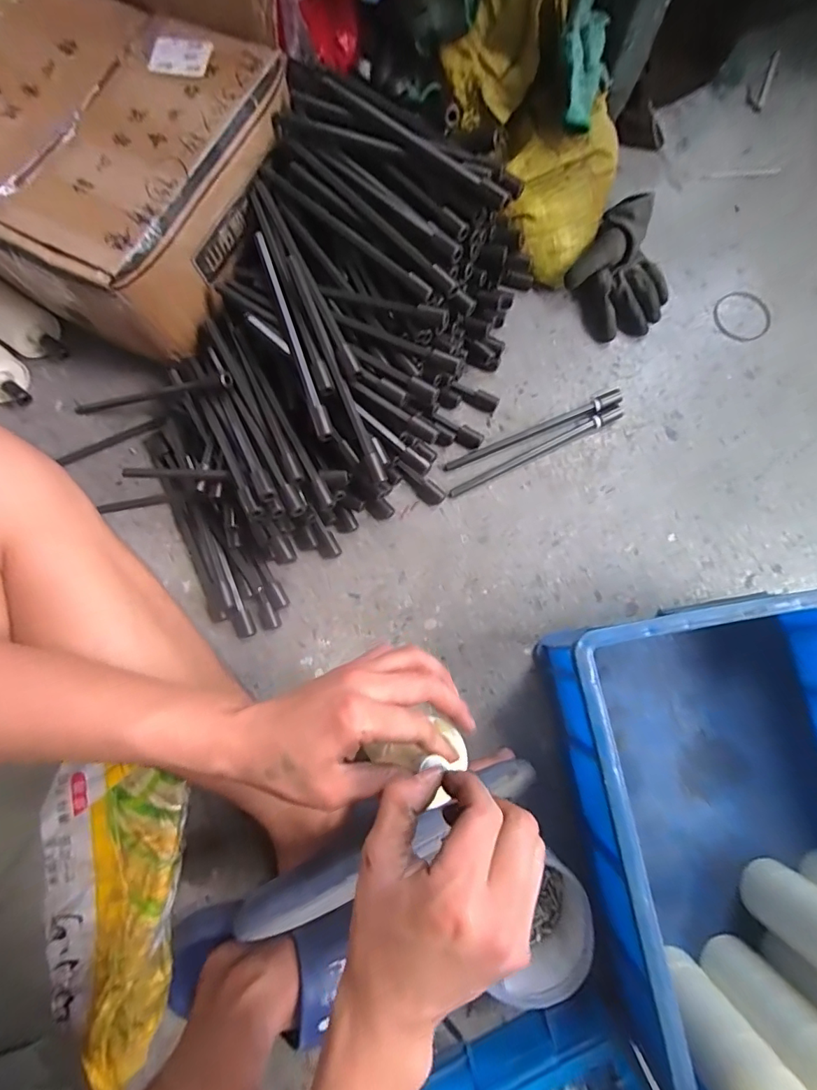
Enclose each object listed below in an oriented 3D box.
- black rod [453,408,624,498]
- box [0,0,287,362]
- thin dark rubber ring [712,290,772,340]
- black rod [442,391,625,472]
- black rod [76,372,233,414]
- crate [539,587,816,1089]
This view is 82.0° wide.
[{"bbox_3d":[0.157,-0.114,0.575,0.235,0.013,0.014,-25,80,-5],"label":"black rod"},{"bbox_3d":[-0.309,-0.439,0.454,0.312,0.250,0.362,22,80,4],"label":"box"},{"bbox_3d":[0.439,-0.301,0.618,0.072,0.004,0.071,-7,79,-2],"label":"thin dark rubber ring"},{"bbox_3d":[0.154,-0.141,0.576,0.235,0.011,0.016,-22,80,-4],"label":"black rod"},{"bbox_3d":[-0.300,-0.173,0.546,0.240,0.017,0.017,-1,78,24],"label":"black rod"},{"bbox_3d":[0.312,0.248,0.433,0.289,0.153,0.376,-10,79,-2],"label":"crate"}]

